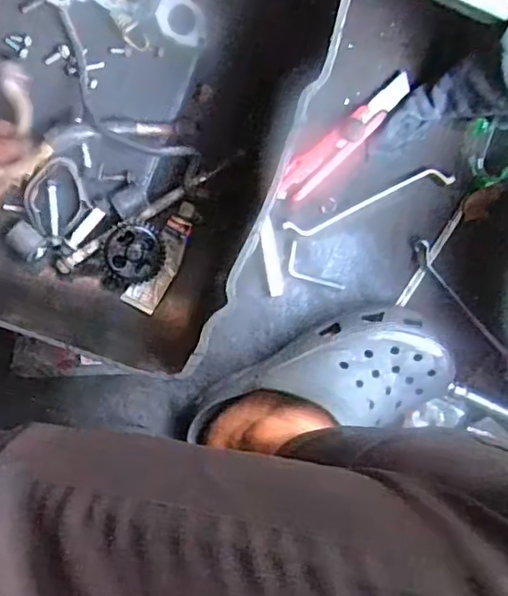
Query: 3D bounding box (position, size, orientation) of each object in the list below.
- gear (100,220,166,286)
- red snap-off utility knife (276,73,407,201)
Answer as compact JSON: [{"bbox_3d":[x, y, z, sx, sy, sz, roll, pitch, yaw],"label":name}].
[{"bbox_3d":[-0.113,-0.044,0.557,0.057,0.004,0.056,0,97,-3],"label":"gear"},{"bbox_3d":[0.092,-0.159,0.584,0.167,0.009,0.032,-42,97,2],"label":"red snap-off utility knife"}]

